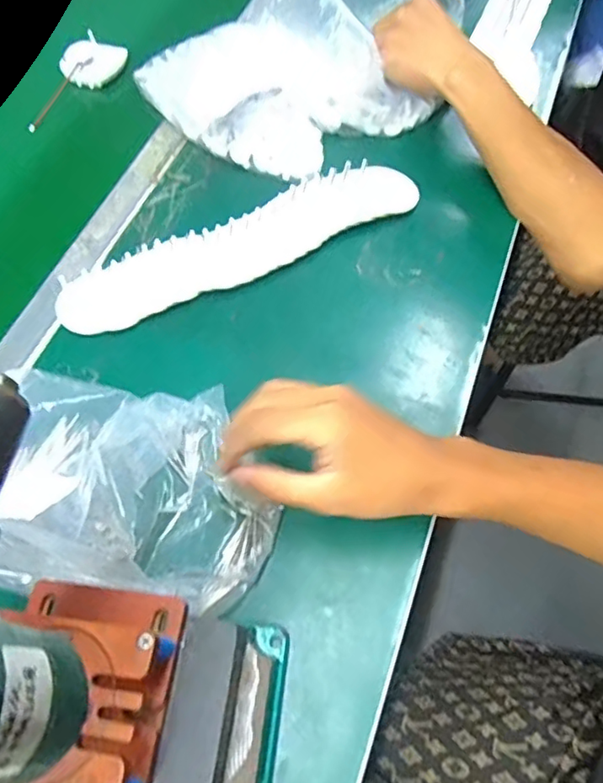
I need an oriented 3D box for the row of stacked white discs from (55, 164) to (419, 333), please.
[{"bbox_3d":[-0.049,-0.130,0.496,0.325,0.032,0.057,-25,63,-10],"label":"row of stacked white discs"}]

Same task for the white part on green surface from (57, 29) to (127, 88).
[{"bbox_3d":[-0.247,-0.390,0.671,0.071,0.020,0.061,23,65,14],"label":"white part on green surface"}]

